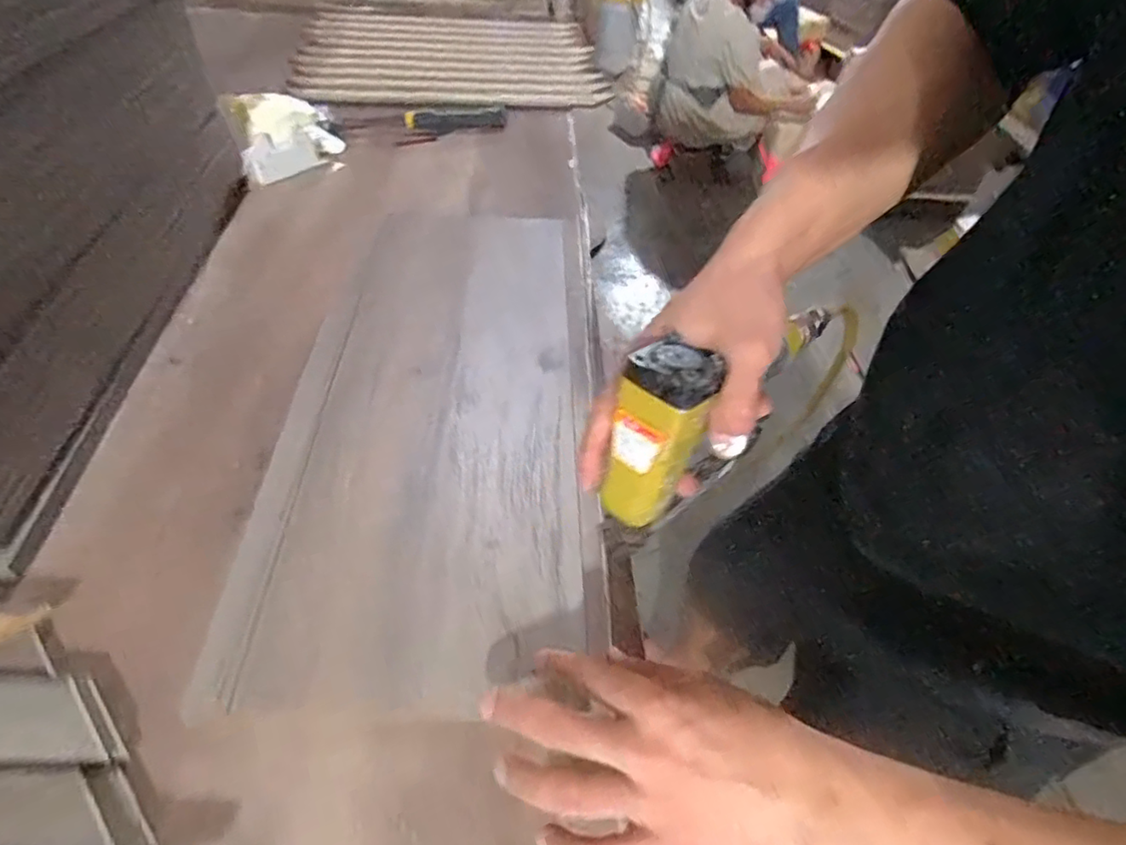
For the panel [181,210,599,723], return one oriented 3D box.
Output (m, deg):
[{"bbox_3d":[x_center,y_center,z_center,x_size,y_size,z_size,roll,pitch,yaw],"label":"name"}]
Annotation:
[{"bbox_3d":[-0.112,-0.047,0.531,0.241,0.015,0.549,-1,49,-3],"label":"panel"}]

